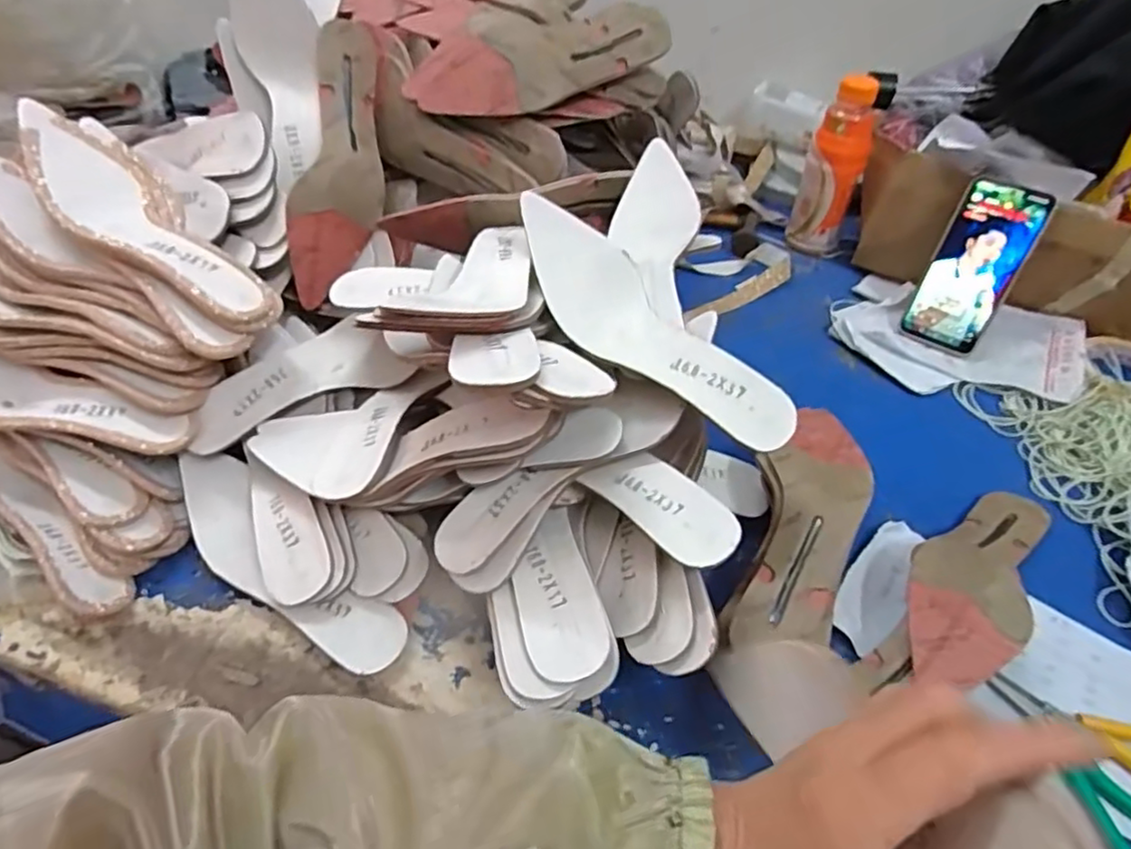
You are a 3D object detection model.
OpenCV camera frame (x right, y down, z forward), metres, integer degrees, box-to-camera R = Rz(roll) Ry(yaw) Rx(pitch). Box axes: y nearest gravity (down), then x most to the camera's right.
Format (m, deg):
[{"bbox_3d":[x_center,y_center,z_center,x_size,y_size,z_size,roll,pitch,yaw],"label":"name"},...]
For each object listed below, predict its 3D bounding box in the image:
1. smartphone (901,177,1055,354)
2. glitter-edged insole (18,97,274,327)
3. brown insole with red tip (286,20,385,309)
[{"bbox_3d":[0.415,-0.159,0.655,0.075,0.162,0.008,31,25,29],"label":"smartphone"},{"bbox_3d":[-0.315,-0.150,0.483,0.243,0.037,0.079,40,58,8],"label":"glitter-edged insole"},{"bbox_3d":[-0.188,-0.219,0.541,0.058,0.051,0.231,5,87,5],"label":"brown insole with red tip"}]

